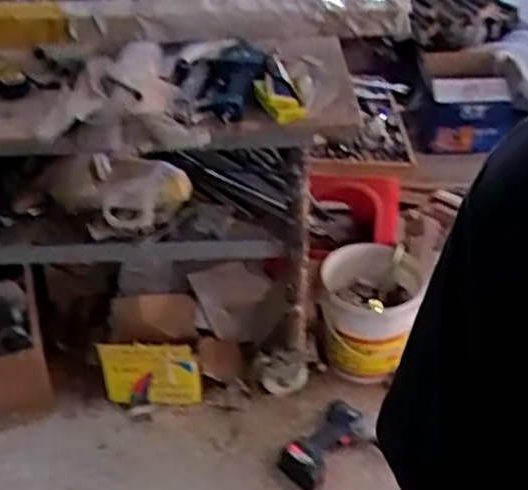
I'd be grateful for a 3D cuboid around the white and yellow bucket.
[{"bbox_3d":[0.297,0.194,1.966,0.270,0.306,0.300,5,38,8],"label":"white and yellow bucket"}]

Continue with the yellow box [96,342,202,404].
[{"bbox_3d":[-0.305,0.342,1.876,0.265,0.214,0.039,2,38,4],"label":"yellow box"}]

